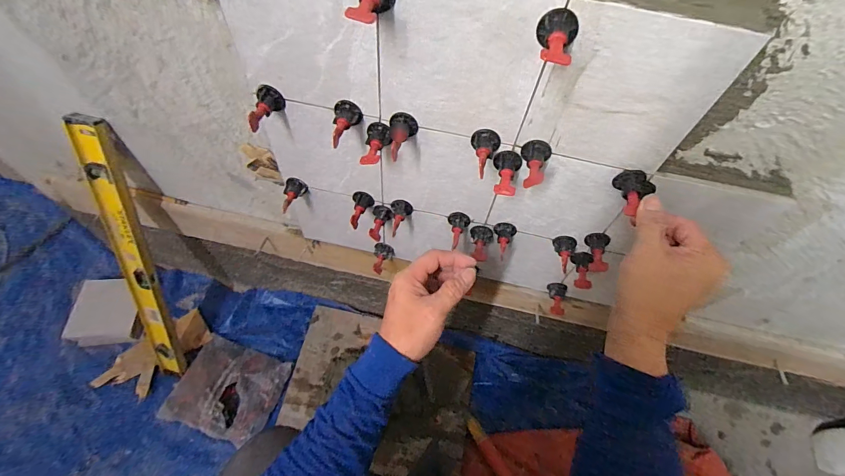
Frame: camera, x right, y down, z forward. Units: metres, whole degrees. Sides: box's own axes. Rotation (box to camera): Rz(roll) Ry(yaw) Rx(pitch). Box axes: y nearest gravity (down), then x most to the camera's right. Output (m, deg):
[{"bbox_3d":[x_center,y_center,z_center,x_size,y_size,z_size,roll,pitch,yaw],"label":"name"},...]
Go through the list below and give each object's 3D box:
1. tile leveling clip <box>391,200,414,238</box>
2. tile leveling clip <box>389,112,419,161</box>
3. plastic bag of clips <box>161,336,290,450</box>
[{"bbox_3d":[-0.029,-0.030,0.515,0.030,0.027,0.047,1,58,-4],"label":"tile leveling clip"},{"bbox_3d":[-0.020,-0.106,0.400,0.031,0.038,0.044,1,58,-4],"label":"tile leveling clip"},{"bbox_3d":[-0.447,0.345,0.851,0.228,0.047,0.193,18,58,6],"label":"plastic bag of clips"}]

